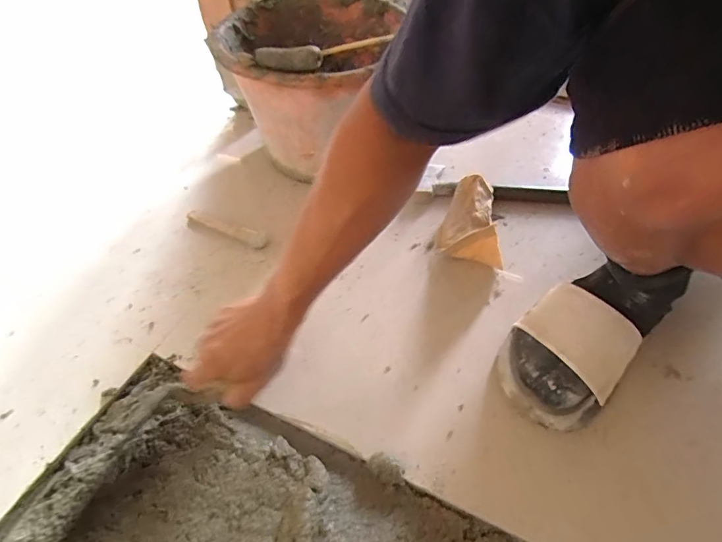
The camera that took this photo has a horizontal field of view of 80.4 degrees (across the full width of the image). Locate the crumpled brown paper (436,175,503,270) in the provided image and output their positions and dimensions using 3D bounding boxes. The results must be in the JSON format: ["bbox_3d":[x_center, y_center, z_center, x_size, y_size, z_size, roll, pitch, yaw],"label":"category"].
[{"bbox_3d":[0.140,-0.069,0.560,0.077,0.071,0.138,2,50,5],"label":"crumpled brown paper"}]

